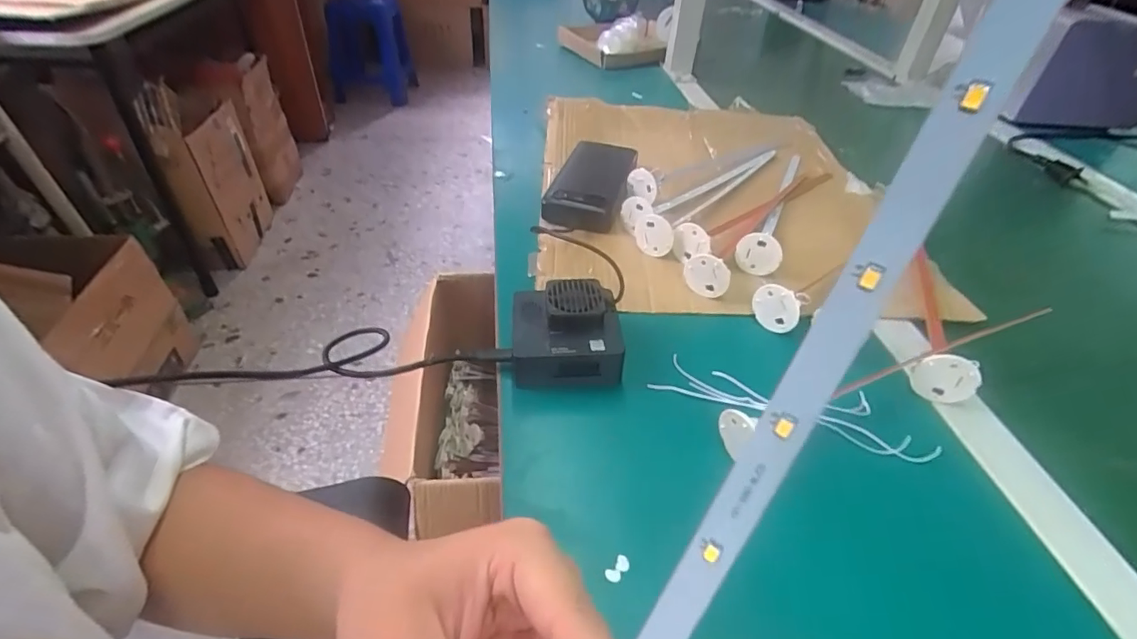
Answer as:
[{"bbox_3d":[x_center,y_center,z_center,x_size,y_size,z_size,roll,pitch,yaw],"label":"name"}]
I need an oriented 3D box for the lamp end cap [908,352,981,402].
[{"bbox_3d":[0.256,0.040,0.361,0.041,0.034,0.010,9,42,6],"label":"lamp end cap"}]

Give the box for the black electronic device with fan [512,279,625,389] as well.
[{"bbox_3d":[-0.002,0.006,0.381,0.074,0.039,0.069,0,42,-4],"label":"black electronic device with fan"}]

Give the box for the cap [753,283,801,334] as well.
[{"bbox_3d":[0.160,-0.009,0.409,0.034,0.038,0.004,18,36,23],"label":"cap"}]

